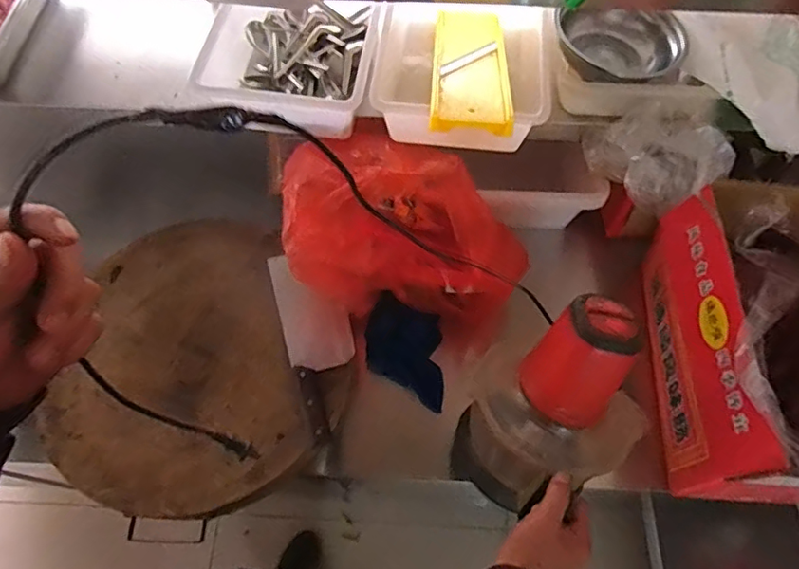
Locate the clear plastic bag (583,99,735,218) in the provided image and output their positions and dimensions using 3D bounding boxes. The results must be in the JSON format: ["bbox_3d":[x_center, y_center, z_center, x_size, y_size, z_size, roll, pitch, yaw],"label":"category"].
[{"bbox_3d":[0.387,-0.201,0.803,0.197,0.133,0.127,27,66,14],"label":"clear plastic bag"}]

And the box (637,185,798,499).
[{"bbox_3d":[0.493,0.080,0.733,0.203,0.240,0.379,2,63,1],"label":"box"}]

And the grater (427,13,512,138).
[{"bbox_3d":[0.098,-0.308,0.743,0.098,0.023,0.305,4,49,2],"label":"grater"}]

